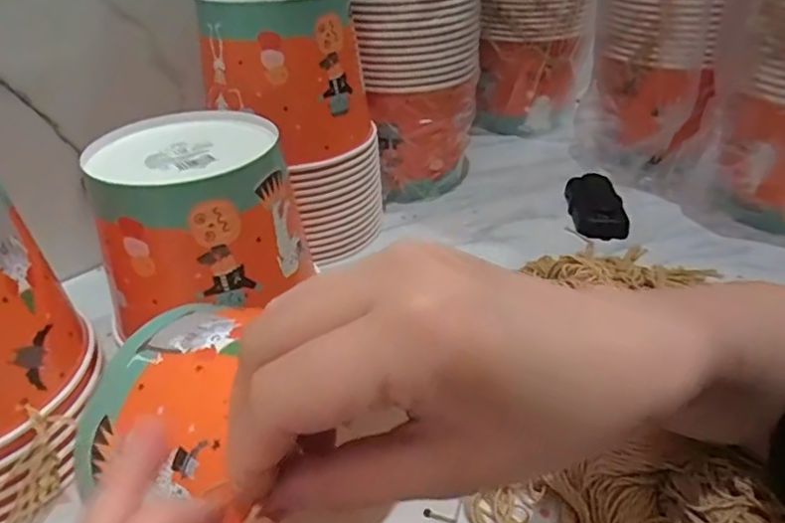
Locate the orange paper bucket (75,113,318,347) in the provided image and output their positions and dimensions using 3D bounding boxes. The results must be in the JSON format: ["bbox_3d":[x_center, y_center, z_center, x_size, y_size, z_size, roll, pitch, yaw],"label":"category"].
[{"bbox_3d":[-0.138,-0.031,0.423,0.128,0.111,0.143,19,40,28],"label":"orange paper bucket"}]

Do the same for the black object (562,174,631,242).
[{"bbox_3d":[0.220,-0.062,0.632,0.050,0.029,0.105,2,34,7],"label":"black object"}]

